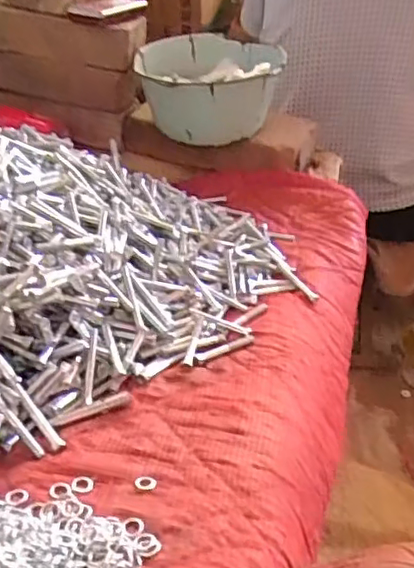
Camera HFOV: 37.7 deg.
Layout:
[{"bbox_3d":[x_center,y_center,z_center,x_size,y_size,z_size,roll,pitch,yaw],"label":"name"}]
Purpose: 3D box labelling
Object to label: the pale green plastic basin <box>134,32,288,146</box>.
[{"bbox_3d":[0.001,-0.245,0.764,0.171,0.102,0.173,1,29,-4],"label":"pale green plastic basin"}]

